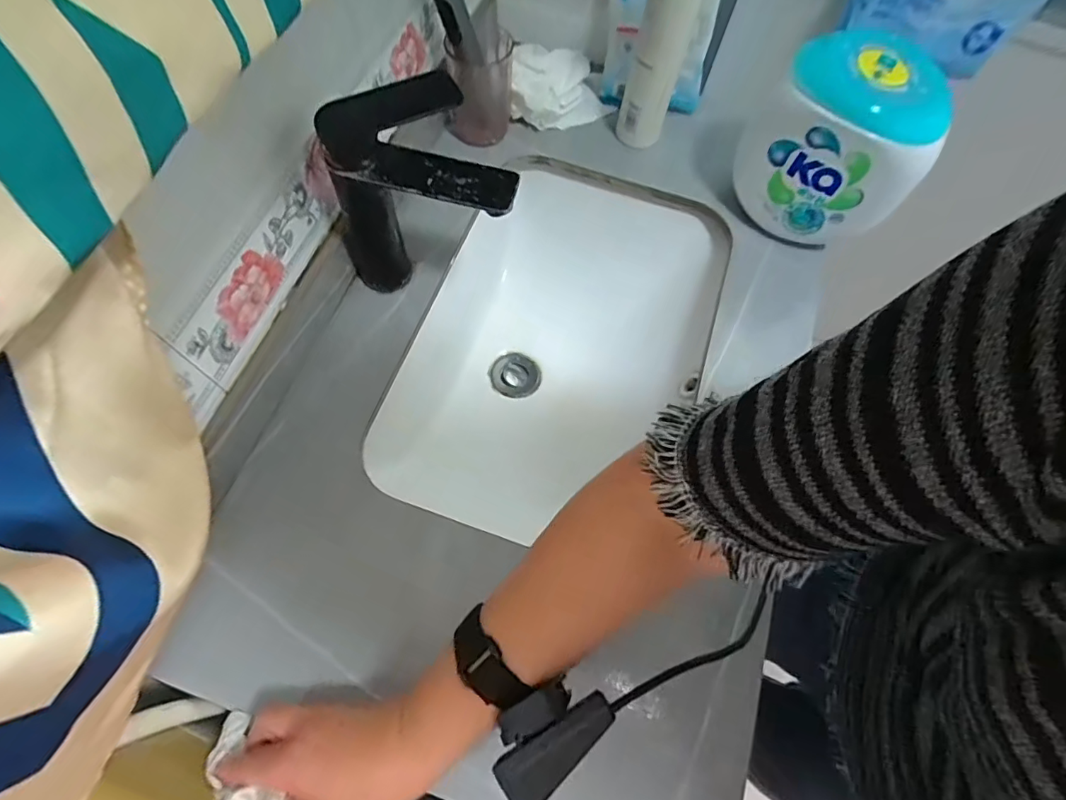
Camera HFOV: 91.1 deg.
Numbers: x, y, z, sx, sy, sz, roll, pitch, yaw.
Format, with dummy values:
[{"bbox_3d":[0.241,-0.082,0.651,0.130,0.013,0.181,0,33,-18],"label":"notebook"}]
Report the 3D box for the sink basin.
[{"bbox_3d":[0.020,-0.052,0.610,0.323,0.166,0.399,20,67,6],"label":"sink basin"}]

